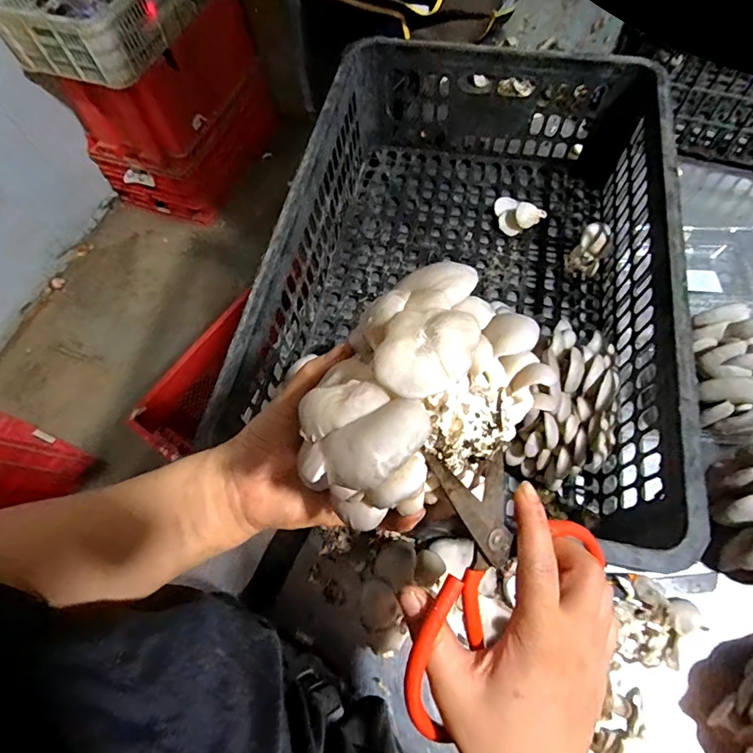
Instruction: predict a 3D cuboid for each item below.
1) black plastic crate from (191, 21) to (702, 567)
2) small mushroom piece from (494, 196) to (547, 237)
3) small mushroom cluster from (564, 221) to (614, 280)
[{"bbox_3d":[0.104,-0.126,0.532,0.384,0.162,0.579,10,66,8],"label":"black plastic crate"},{"bbox_3d":[0.198,-0.229,0.654,0.069,0.025,0.049,32,71,16],"label":"small mushroom piece"},{"bbox_3d":[0.279,-0.163,0.599,0.044,0.058,0.060,34,71,17],"label":"small mushroom cluster"}]

